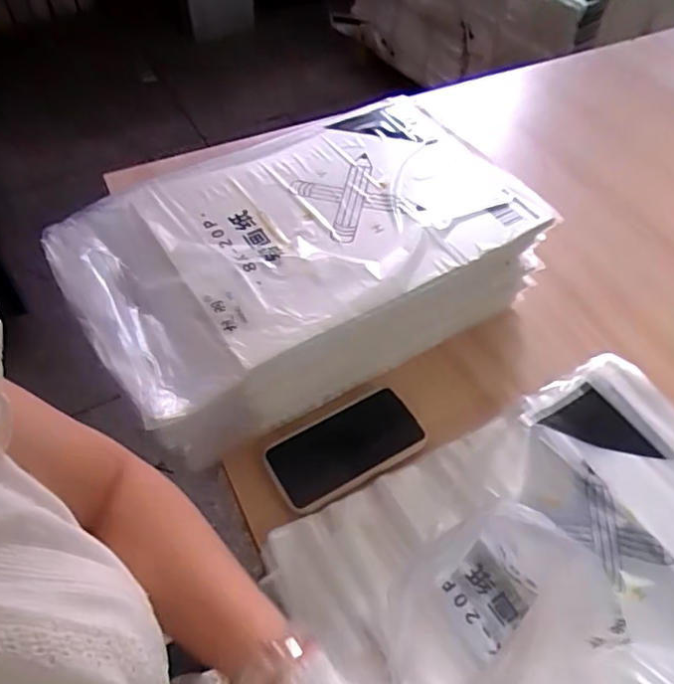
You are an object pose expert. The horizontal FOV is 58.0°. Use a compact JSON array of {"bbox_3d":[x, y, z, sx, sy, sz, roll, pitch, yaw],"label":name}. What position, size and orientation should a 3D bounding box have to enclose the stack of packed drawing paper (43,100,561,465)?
[{"bbox_3d":[-0.040,-0.080,0.700,0.467,0.169,0.276,-28,58,-22],"label":"stack of packed drawing paper"}]

